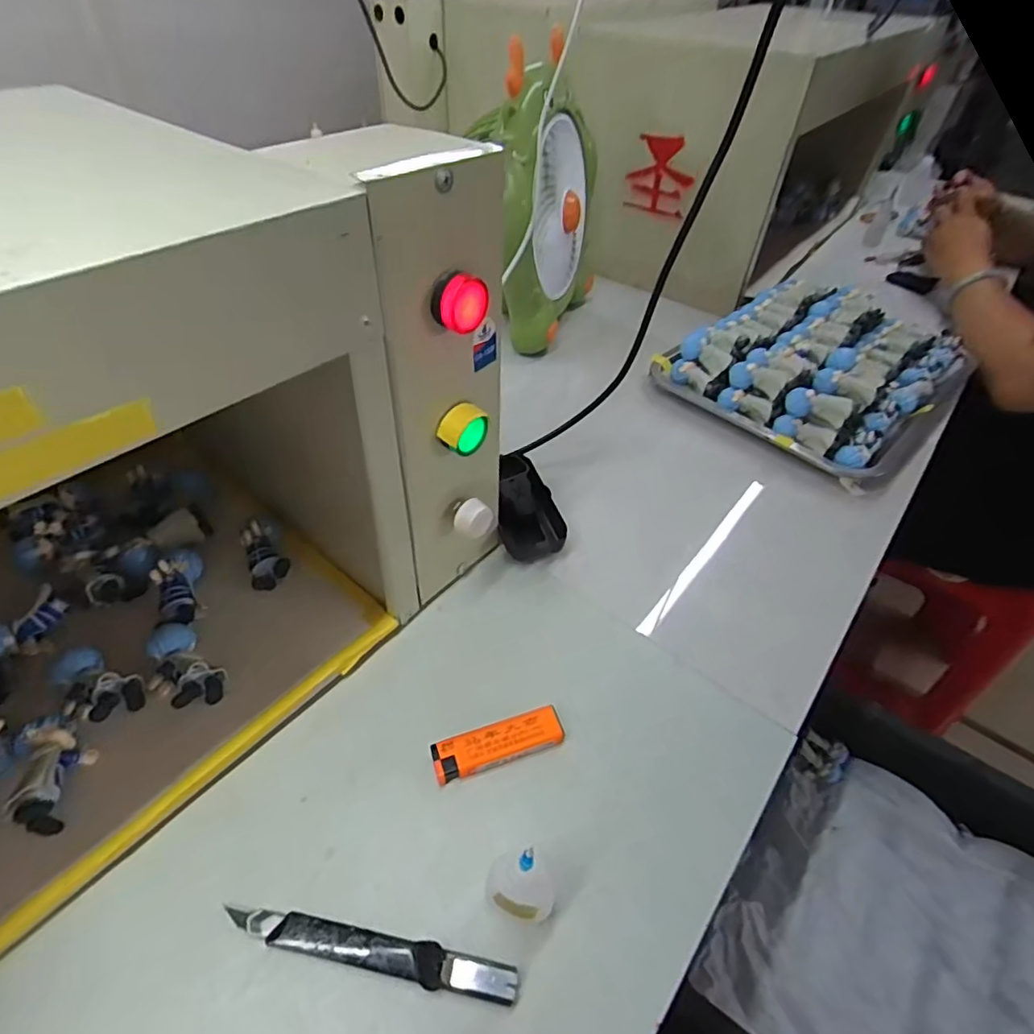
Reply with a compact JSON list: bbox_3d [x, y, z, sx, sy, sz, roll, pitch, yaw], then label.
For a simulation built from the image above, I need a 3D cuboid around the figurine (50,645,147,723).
[{"bbox_3d":[-0.257,0.103,0.342,0.056,0.026,0.033,21,48,15],"label":"figurine"}]

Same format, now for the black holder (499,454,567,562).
[{"bbox_3d":[0.007,-0.013,0.470,0.049,0.033,0.102,-9,63,-12],"label":"black holder"}]

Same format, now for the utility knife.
[{"bbox_3d":[-0.071,0.210,0.273,0.142,0.011,0.016,10,46,6],"label":"utility knife"}]

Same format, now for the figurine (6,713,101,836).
[{"bbox_3d":[-0.253,0.136,0.307,0.029,0.025,0.062,-20,51,-22],"label":"figurine"}]

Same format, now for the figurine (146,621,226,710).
[{"bbox_3d":[-0.213,0.096,0.357,0.063,0.026,0.035,37,54,27],"label":"figurine"}]

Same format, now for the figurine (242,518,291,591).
[{"bbox_3d":[-0.183,0.026,0.409,0.027,0.019,0.051,-19,68,-21],"label":"figurine"}]

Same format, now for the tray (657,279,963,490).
[{"bbox_3d":[0.349,-0.179,0.632,0.318,0.052,0.248,-30,55,-29],"label":"tray"}]

